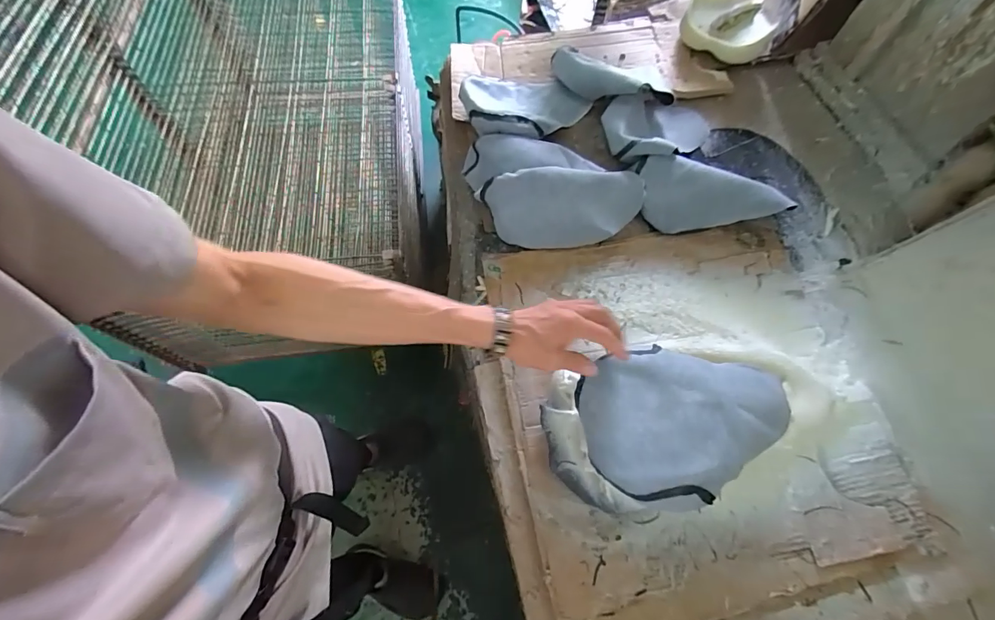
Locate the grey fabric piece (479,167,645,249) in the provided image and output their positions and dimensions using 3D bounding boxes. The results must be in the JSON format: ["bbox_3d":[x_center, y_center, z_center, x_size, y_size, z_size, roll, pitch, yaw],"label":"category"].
[{"bbox_3d":[0.120,-0.189,0.782,0.296,0.143,0.057,-3,20,2],"label":"grey fabric piece"}]

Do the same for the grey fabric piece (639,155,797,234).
[{"bbox_3d":[0.384,-0.206,0.767,0.231,0.026,0.128,5,100,16],"label":"grey fabric piece"}]

